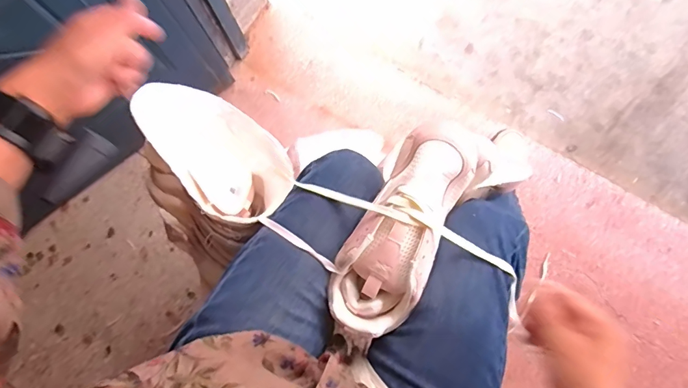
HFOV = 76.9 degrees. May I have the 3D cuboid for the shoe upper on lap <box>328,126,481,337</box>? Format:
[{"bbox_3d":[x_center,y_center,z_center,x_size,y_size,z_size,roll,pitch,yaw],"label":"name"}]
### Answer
[{"bbox_3d":[0.063,0.038,0.469,0.089,0.072,0.241,27,91,11],"label":"shoe upper on lap"}]

